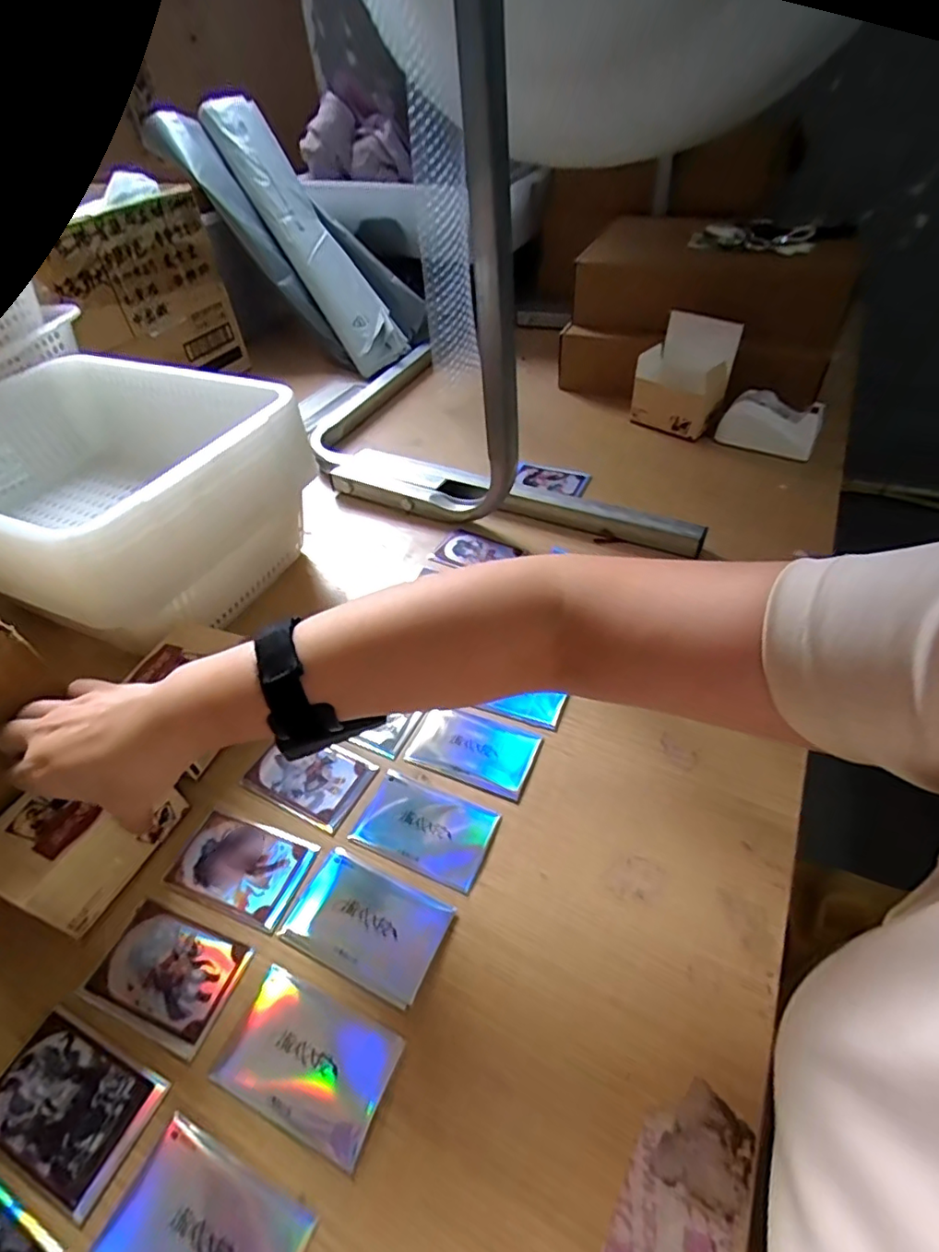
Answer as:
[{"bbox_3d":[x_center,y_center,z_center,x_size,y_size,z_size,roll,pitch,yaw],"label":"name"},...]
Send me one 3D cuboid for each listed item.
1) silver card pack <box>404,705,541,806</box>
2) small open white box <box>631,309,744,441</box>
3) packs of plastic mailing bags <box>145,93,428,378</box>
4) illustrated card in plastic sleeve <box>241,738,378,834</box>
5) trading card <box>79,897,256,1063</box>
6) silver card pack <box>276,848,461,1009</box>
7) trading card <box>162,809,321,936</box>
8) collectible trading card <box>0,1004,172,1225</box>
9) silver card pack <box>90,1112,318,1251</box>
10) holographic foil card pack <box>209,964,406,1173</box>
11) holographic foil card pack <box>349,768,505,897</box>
[{"bbox_3d":[0.004,0.094,0.448,0.096,0.007,0.059,16,50,20],"label":"silver card pack"},{"bbox_3d":[0.277,-0.334,0.744,0.109,0.120,0.063,31,56,29],"label":"small open white box"},{"bbox_3d":[-0.308,-0.684,1.010,0.174,0.082,0.587,-39,87,-27],"label":"packs of plastic mailing bags"},{"bbox_3d":[-0.123,0.115,0.439,0.088,0.004,0.060,18,51,22],"label":"illustrated card in plastic sleeve"},{"bbox_3d":[-0.188,0.211,0.351,0.092,0.004,0.059,14,49,18],"label":"trading card"},{"bbox_3d":[-0.065,0.188,0.364,0.096,0.004,0.063,17,50,21],"label":"silver card pack"},{"bbox_3d":[-0.159,0.164,0.394,0.092,0.004,0.058,13,49,18],"label":"trading card"},{"bbox_3d":[-0.218,0.258,0.309,0.092,0.004,0.059,16,50,20],"label":"collectible trading card"},{"bbox_3d":[-0.126,0.289,0.269,0.092,0.004,0.056,15,50,20],"label":"silver card pack"},{"bbox_3d":[-0.090,0.239,0.316,0.093,0.004,0.058,16,50,20],"label":"holographic foil card pack"},{"bbox_3d":[-0.031,0.143,0.407,0.093,0.004,0.058,16,50,20],"label":"holographic foil card pack"}]

